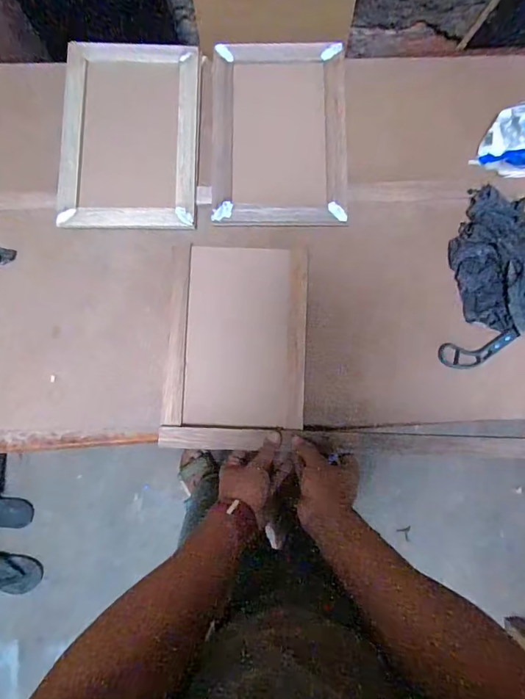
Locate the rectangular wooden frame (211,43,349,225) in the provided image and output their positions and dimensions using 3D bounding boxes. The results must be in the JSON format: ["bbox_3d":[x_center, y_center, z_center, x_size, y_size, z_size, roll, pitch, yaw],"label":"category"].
[{"bbox_3d":[0.027,-0.339,0.661,0.204,0.025,0.299,0,87,1],"label":"rectangular wooden frame"}]

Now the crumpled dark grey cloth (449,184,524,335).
[{"bbox_3d":[0.361,-0.139,0.620,0.147,0.052,0.217,-5,87,0],"label":"crumpled dark grey cloth"}]

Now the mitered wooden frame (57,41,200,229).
[{"bbox_3d":[-0.206,-0.340,0.666,0.204,0.030,0.312,1,82,-2],"label":"mitered wooden frame"}]

